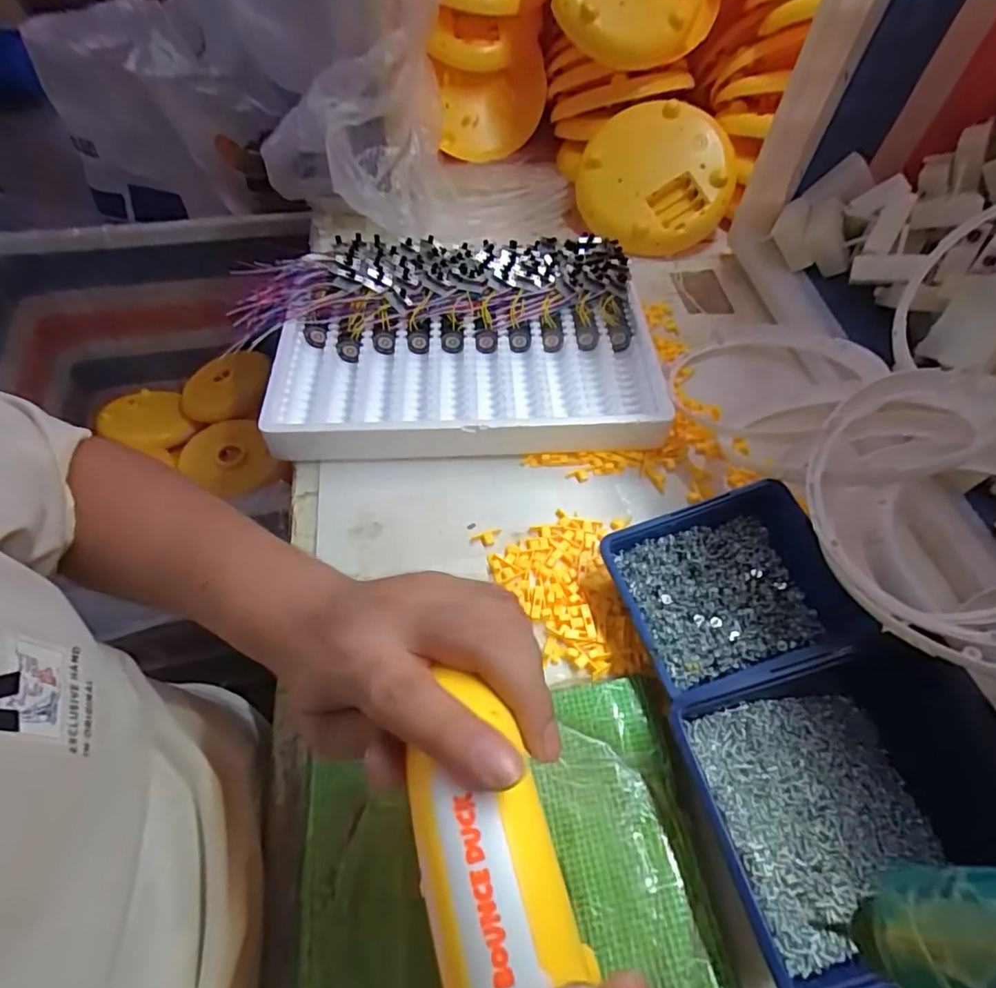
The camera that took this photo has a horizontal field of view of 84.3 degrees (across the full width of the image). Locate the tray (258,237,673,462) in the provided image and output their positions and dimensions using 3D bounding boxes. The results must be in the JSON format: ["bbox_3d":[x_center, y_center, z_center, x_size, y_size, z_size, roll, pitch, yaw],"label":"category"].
[{"bbox_3d":[-0.030,-0.149,0.528,0.354,0.055,0.260,-2,56,-1],"label":"tray"}]

